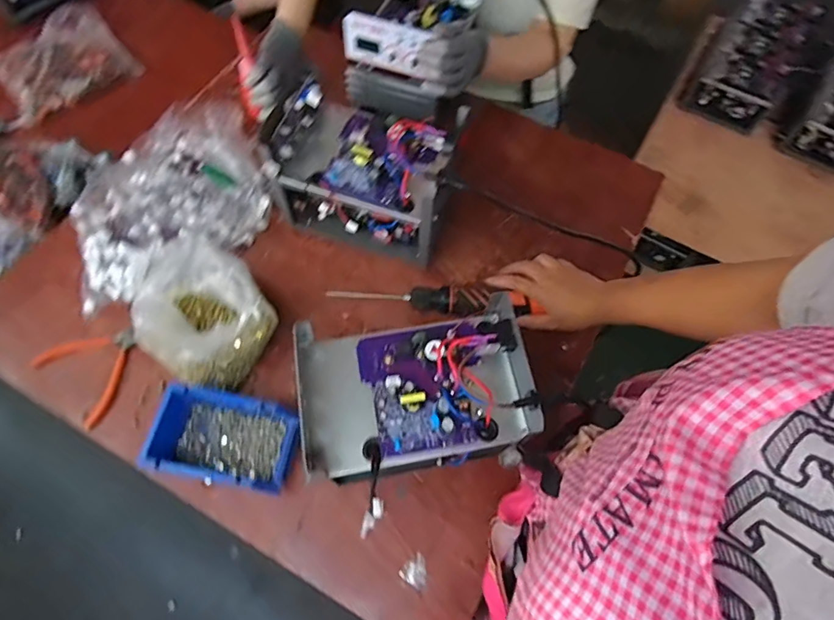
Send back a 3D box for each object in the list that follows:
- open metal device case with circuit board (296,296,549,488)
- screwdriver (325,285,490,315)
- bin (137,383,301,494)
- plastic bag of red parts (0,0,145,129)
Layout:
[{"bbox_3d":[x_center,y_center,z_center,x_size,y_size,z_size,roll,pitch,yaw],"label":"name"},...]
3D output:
[{"bbox_3d":[-0.005,0.081,0.509,0.238,0.075,0.152,-7,67,-5],"label":"open metal device case with circuit board"},{"bbox_3d":[-0.010,-0.023,0.689,0.220,0.027,0.037,8,67,1],"label":"screwdriver"},{"bbox_3d":[-0.233,0.157,0.592,0.158,0.069,0.101,11,67,2],"label":"bin"},{"bbox_3d":[-0.723,-0.492,0.961,0.262,0.062,0.205,-41,74,-17],"label":"plastic bag of red parts"}]

